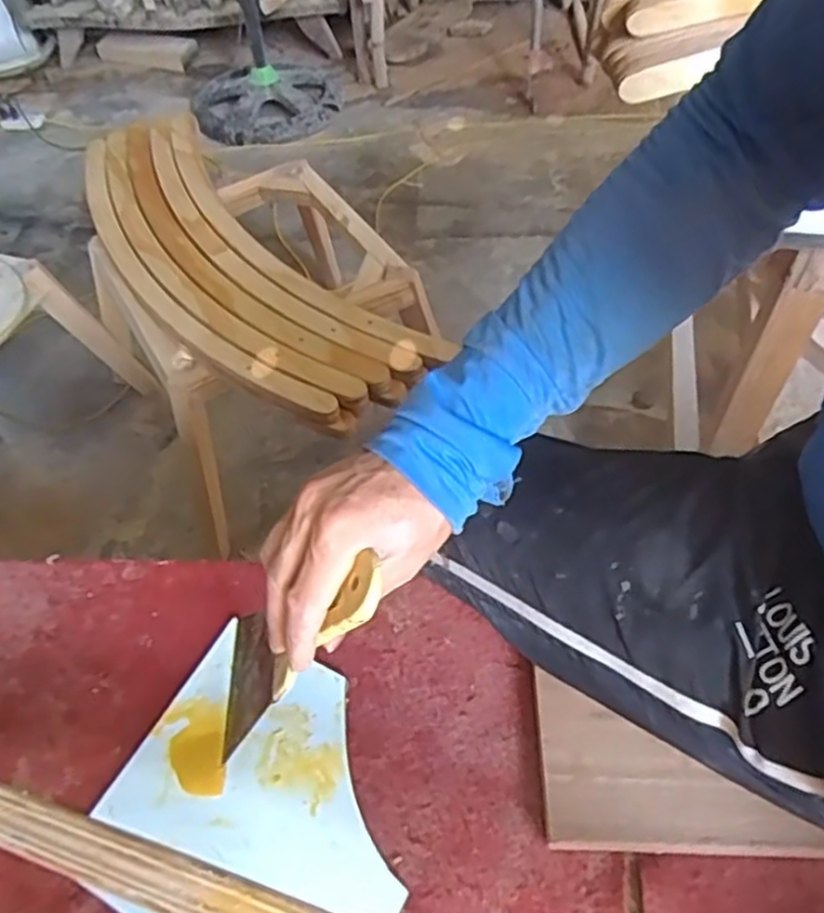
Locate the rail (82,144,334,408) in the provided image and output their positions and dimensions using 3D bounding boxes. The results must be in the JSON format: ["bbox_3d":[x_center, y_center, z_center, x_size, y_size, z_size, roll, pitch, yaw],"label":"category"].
[{"bbox_3d":[-0.402,-0.296,1.239,0.127,0.068,0.845,-32,57,-20],"label":"rail"}]

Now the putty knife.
[{"bbox_3d":[-0.074,0.111,0.441,0.009,0.205,0.091,19,50,-26],"label":"putty knife"}]

